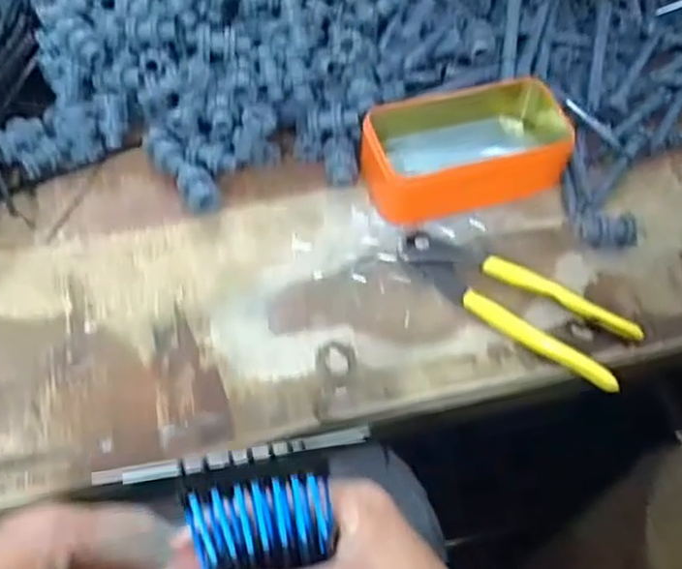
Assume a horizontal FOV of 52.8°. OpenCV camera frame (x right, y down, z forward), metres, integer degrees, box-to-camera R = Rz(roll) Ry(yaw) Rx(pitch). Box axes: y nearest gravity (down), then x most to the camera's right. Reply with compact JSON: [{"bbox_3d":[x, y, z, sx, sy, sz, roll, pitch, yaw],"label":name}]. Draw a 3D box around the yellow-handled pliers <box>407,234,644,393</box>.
[{"bbox_3d":[0.116,0.008,0.461,0.160,0.027,0.048,34,61,18],"label":"yellow-handled pliers"}]

